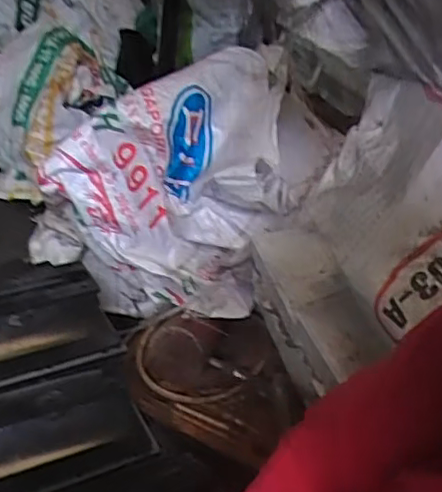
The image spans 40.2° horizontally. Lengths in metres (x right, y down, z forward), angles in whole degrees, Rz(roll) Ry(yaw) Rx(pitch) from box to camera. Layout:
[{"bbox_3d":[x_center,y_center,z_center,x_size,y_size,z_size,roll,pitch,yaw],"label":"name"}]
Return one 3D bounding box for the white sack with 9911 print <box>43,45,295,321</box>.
[{"bbox_3d":[-0.100,-0.067,1.118,0.387,0.452,0.224,7,32,0],"label":"white sack with 9911 print"}]

